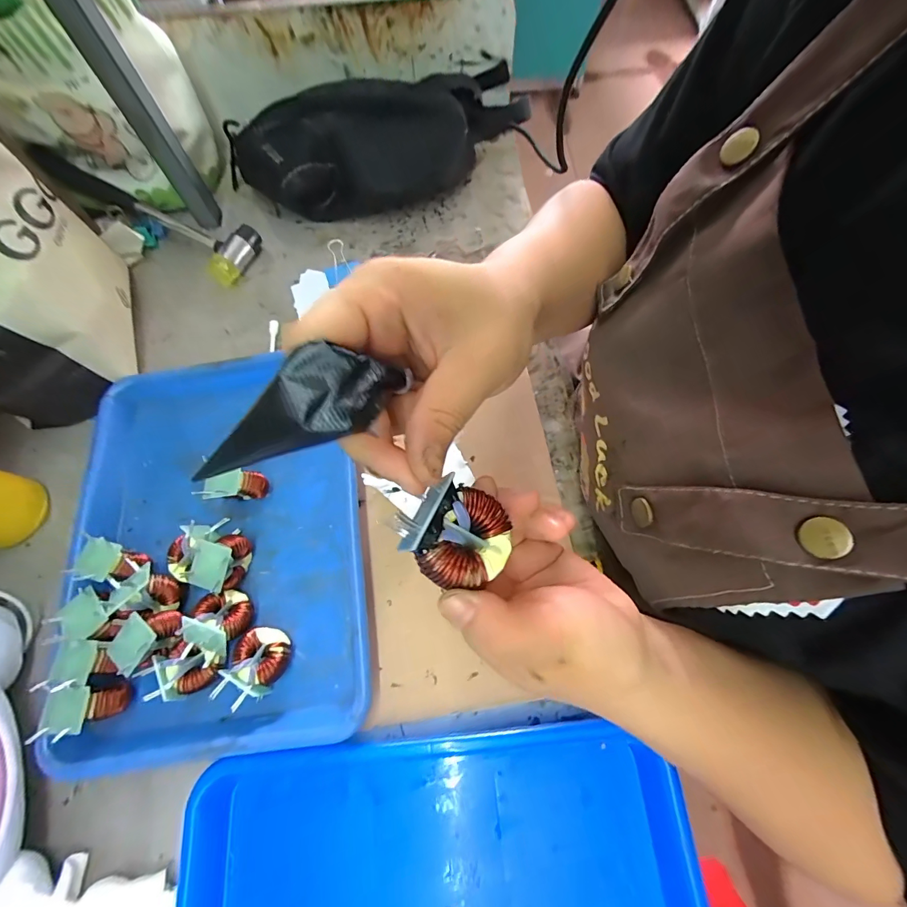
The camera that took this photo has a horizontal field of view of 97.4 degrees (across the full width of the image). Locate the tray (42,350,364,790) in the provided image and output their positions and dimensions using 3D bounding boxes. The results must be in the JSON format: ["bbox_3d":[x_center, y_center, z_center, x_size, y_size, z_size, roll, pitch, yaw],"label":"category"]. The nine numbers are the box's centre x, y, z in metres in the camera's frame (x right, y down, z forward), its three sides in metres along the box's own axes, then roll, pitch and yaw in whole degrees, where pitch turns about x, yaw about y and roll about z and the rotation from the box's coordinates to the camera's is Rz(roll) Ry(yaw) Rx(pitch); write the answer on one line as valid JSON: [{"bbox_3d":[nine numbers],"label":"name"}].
[{"bbox_3d":[-0.206,0.067,0.345,0.246,0.046,0.332,-11,70,-3],"label":"tray"}]

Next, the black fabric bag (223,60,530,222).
[{"bbox_3d":[-0.077,-0.380,0.479,0.383,0.088,0.135,-16,70,-4],"label":"black fabric bag"}]

